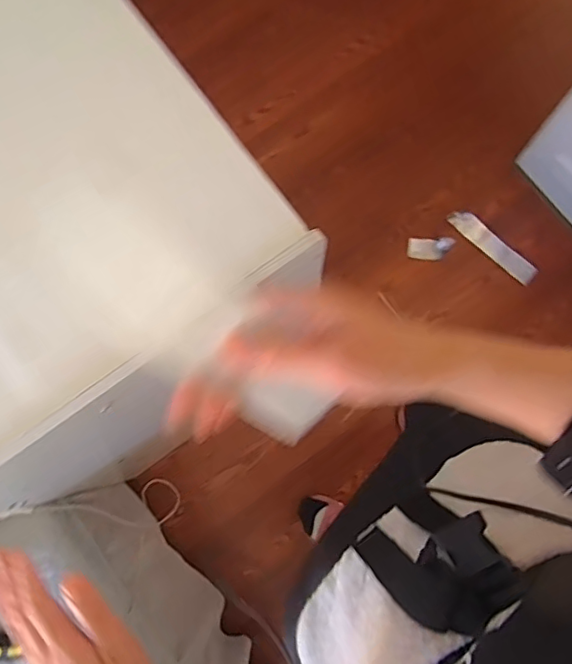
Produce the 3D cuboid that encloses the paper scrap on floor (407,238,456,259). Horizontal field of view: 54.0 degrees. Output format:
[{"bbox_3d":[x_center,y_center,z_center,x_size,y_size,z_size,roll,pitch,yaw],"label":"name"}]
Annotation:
[{"bbox_3d":[0.358,-0.206,1.384,0.110,0.015,0.052,-3,79,14],"label":"paper scrap on floor"}]

